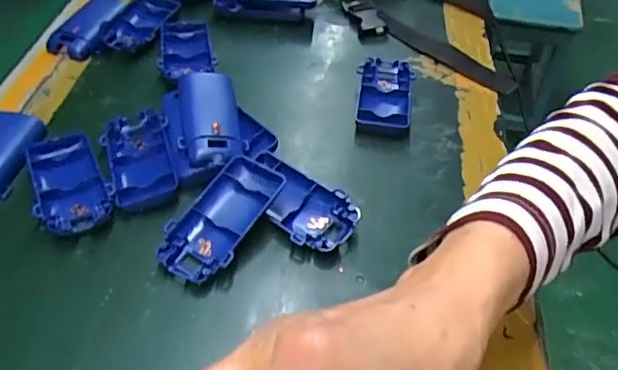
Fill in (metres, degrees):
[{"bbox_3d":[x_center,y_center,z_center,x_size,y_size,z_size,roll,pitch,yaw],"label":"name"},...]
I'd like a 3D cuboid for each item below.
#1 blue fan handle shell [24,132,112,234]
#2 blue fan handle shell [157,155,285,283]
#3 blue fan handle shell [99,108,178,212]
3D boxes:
[{"bbox_3d":[-0.171,-0.001,0.399,0.048,0.015,0.093,-23,52,-23],"label":"blue fan handle shell"},{"bbox_3d":[-0.059,0.022,0.379,0.050,0.021,0.094,16,52,23],"label":"blue fan handle shell"},{"bbox_3d":[-0.126,-0.018,0.417,0.047,0.019,0.093,-10,48,-13],"label":"blue fan handle shell"}]

